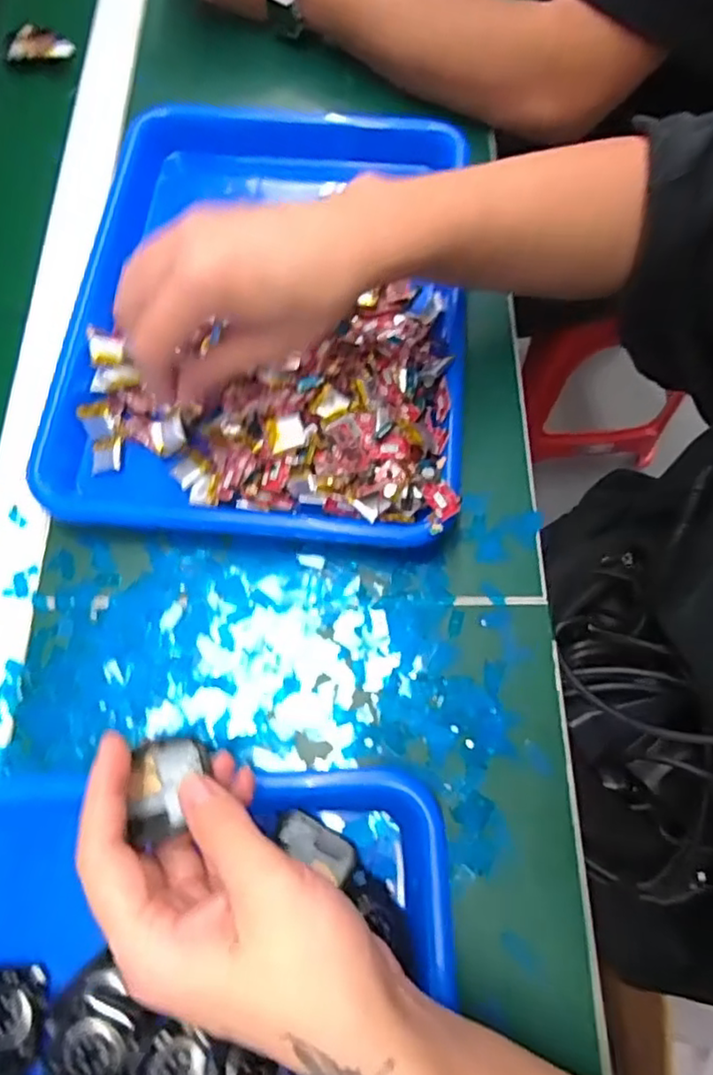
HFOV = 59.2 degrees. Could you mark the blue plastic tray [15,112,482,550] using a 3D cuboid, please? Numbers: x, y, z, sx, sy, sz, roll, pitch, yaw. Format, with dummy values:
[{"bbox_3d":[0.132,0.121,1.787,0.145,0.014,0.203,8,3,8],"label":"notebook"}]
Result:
[{"bbox_3d":[-0.062,-0.154,0.419,0.258,0.049,0.330,4,70,2],"label":"blue plastic tray"}]

